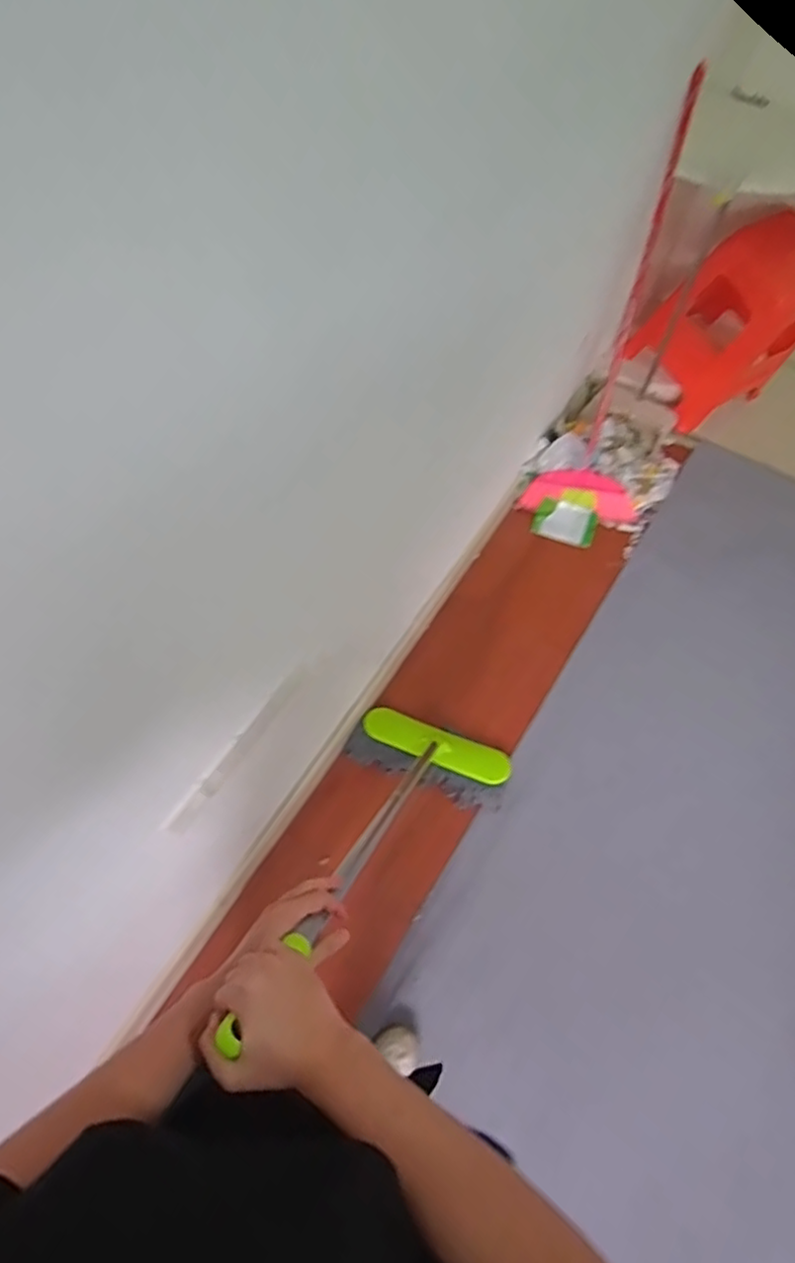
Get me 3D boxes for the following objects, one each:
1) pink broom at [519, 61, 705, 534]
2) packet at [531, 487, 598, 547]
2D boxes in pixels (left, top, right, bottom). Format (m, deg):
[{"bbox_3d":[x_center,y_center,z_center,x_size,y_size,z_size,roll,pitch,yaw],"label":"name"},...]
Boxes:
[{"bbox_3d":[0.611,-0.749,1.594,0.299,0.986,0.150,18,30,8],"label":"pink broom"},{"bbox_3d":[0.491,-0.338,1.826,0.170,0.016,0.164,20,82,6],"label":"packet"}]

